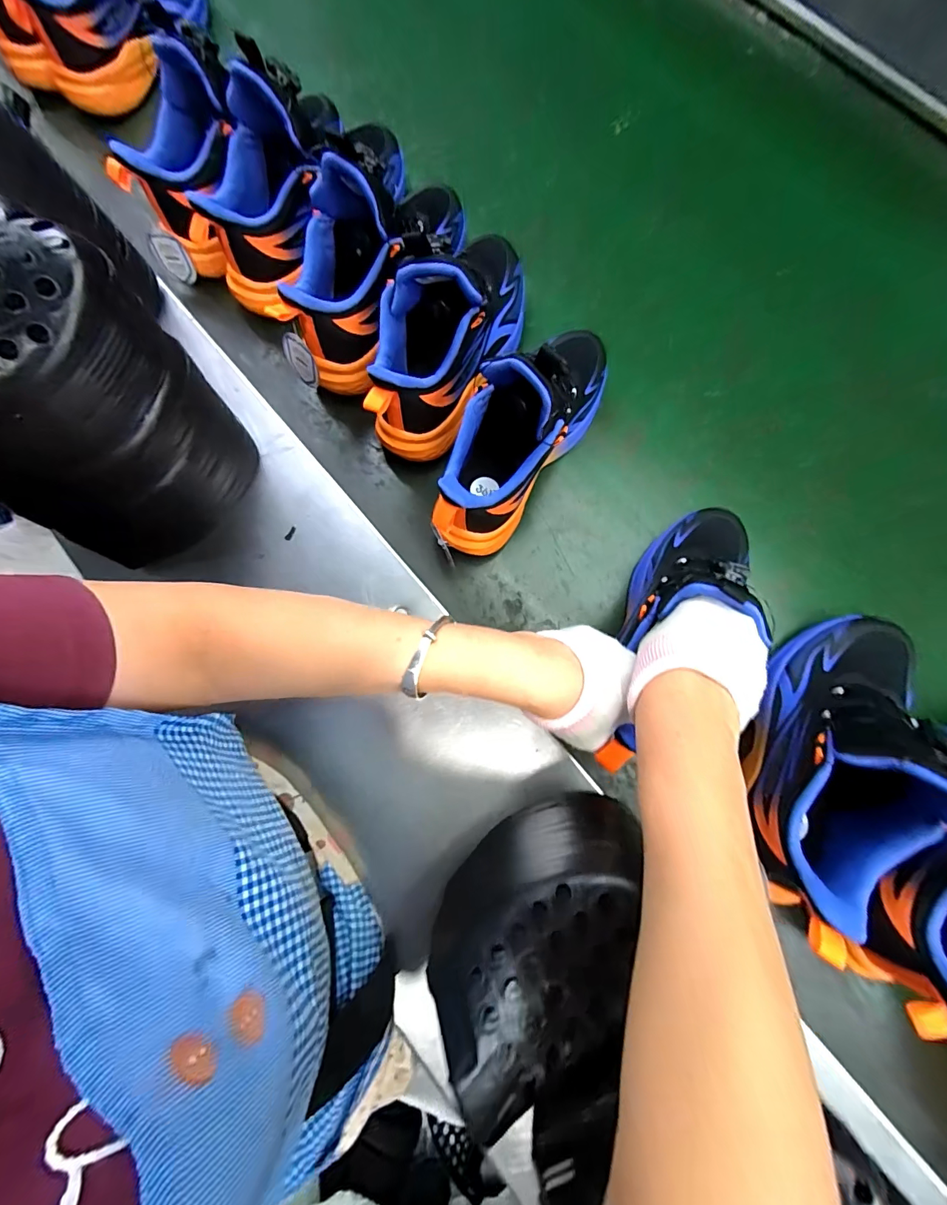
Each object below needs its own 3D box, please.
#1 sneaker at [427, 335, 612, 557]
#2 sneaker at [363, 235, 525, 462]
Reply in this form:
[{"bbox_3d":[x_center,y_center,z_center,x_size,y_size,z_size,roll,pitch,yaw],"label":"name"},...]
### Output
[{"bbox_3d":[0.046,-0.154,0.380,0.072,0.151,0.236,35,82,7],"label":"sneaker"},{"bbox_3d":[-0.021,-0.248,0.401,0.073,0.141,0.226,27,81,6],"label":"sneaker"}]

